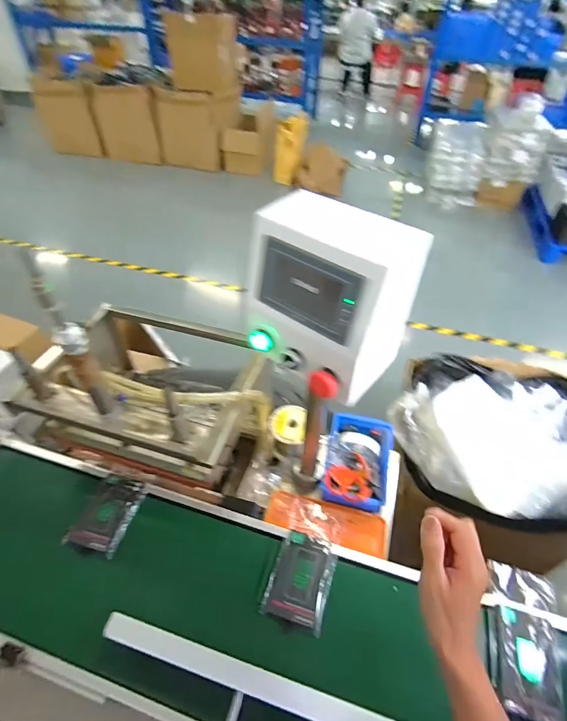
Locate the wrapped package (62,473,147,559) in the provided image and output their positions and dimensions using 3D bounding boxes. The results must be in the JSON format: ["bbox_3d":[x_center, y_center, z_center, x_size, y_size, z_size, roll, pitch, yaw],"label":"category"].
[{"bbox_3d":[-0.325,0.278,0.718,0.096,0.038,0.150,14,48,11],"label":"wrapped package"}]

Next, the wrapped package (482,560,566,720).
[{"bbox_3d":[0.370,0.426,0.601,0.093,0.039,0.205,15,48,13],"label":"wrapped package"}]

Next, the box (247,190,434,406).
[{"bbox_3d":[0.053,-0.081,0.503,0.185,0.190,0.145,33,54,26],"label":"box"}]

